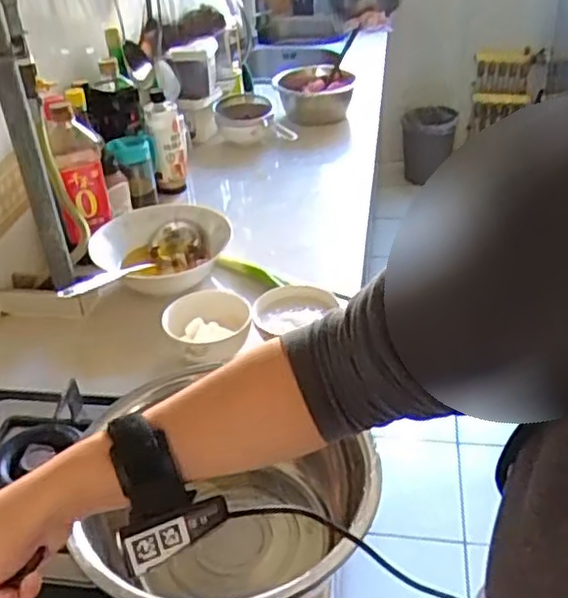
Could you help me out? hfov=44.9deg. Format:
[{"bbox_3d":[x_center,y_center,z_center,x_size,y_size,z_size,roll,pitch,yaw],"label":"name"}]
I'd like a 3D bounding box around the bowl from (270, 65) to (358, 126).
[{"bbox_3d":[0.084,-0.510,1.731,0.207,0.085,0.227,-6,35,-4],"label":"bowl"}]

